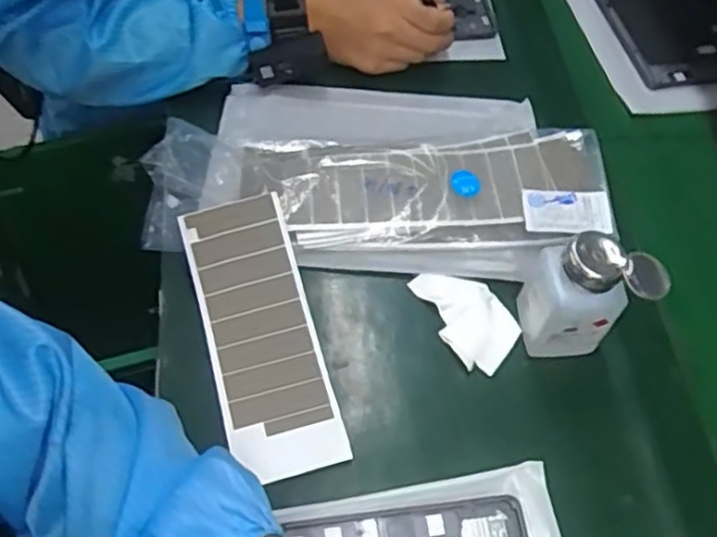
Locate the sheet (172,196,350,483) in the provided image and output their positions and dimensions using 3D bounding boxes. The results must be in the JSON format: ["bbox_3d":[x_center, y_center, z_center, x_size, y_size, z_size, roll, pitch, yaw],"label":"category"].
[{"bbox_3d":[-0.072,0.046,0.521,0.083,0.035,0.215,-13,60,-11],"label":"sheet"}]

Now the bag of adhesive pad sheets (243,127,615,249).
[{"bbox_3d":[0.055,-0.066,0.593,0.300,0.039,0.117,-2,59,-5],"label":"bag of adhesive pad sheets"}]

